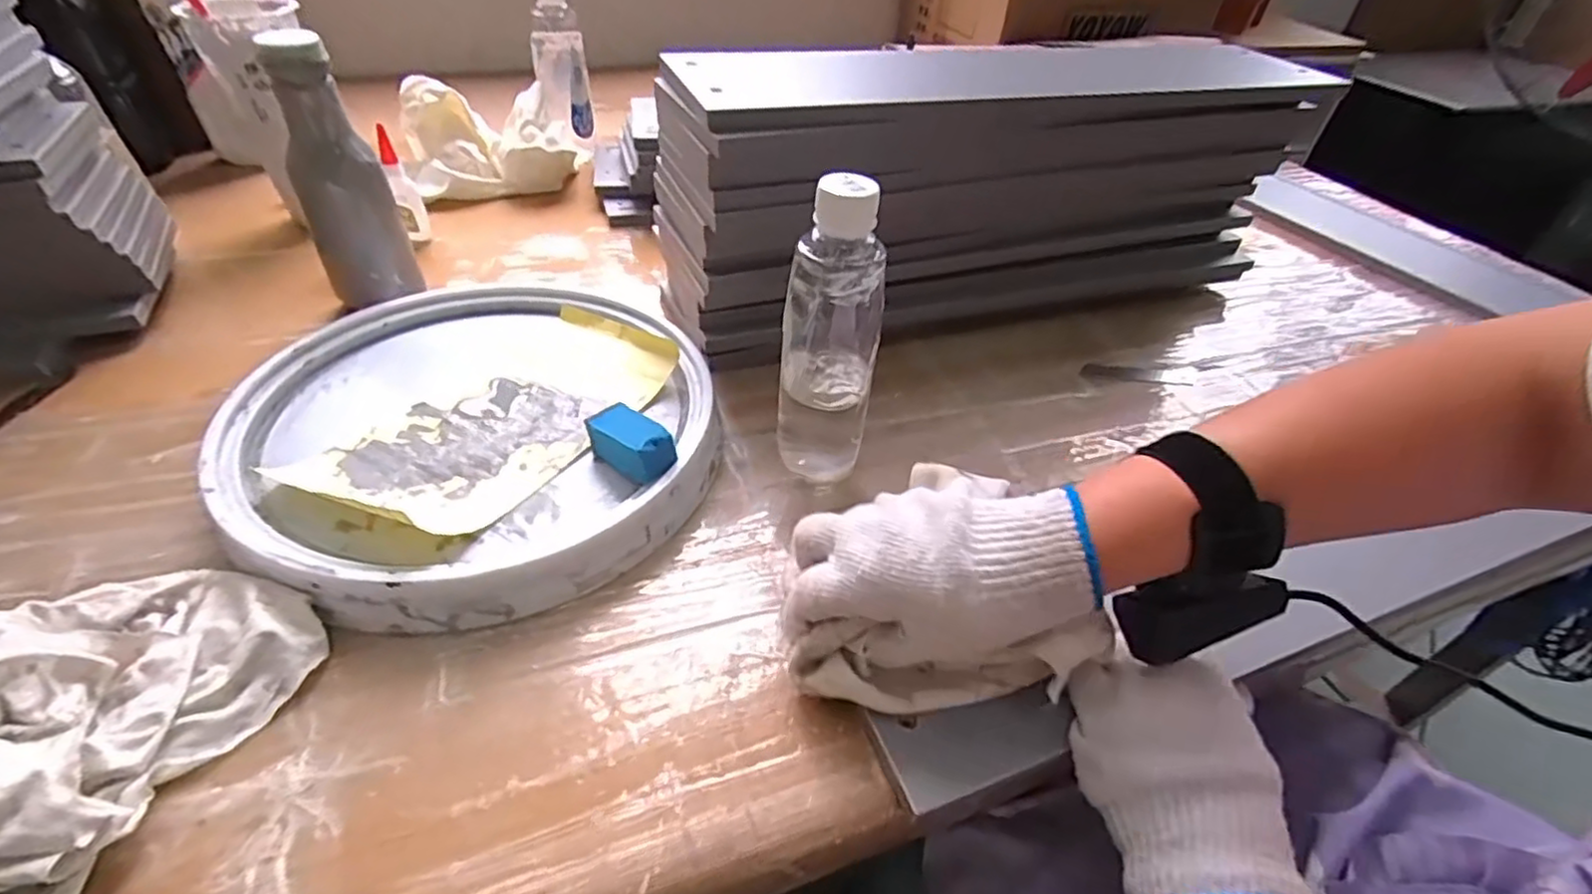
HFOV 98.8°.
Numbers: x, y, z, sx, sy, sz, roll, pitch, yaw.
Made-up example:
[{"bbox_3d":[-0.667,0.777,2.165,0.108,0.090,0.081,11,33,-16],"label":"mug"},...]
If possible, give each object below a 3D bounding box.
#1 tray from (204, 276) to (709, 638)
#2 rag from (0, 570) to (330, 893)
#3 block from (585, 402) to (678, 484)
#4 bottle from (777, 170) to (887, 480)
[{"bbox_3d":[-0.204,-0.021,0.444,0.294,0.048,0.280,3,42,-3],"label":"tray"},{"bbox_3d":[-0.299,0.117,0.271,0.117,0.064,0.179,11,42,6],"label":"rag"},{"bbox_3d":[-0.099,-0.001,0.413,0.060,0.033,0.027,33,49,28],"label":"block"},{"bbox_3d":[0.021,-0.060,0.405,0.059,0.188,0.048,5,42,-1],"label":"bottle"}]

